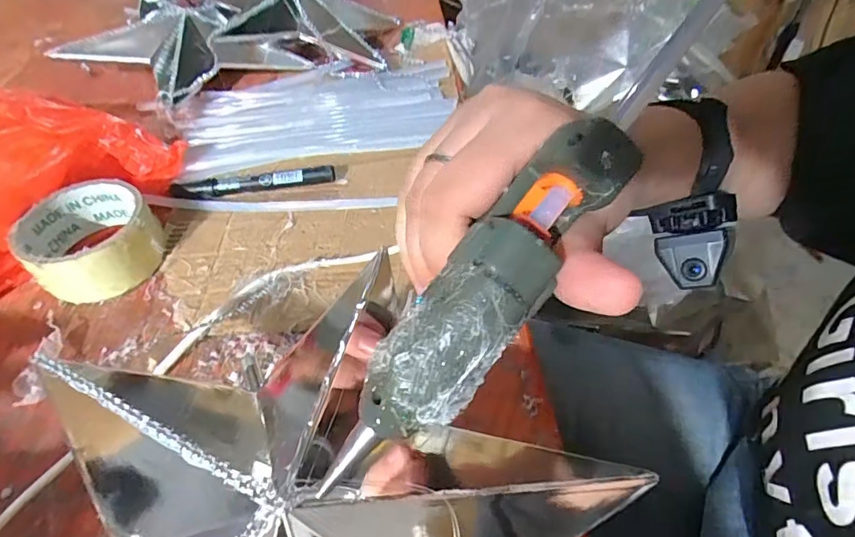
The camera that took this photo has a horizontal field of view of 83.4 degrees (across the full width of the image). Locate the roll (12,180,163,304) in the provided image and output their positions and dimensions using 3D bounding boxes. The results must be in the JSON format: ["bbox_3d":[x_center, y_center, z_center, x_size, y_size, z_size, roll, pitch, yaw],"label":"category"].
[{"bbox_3d":[-0.239,-0.021,0.344,0.081,0.041,0.082,-2,50,2],"label":"roll"}]

